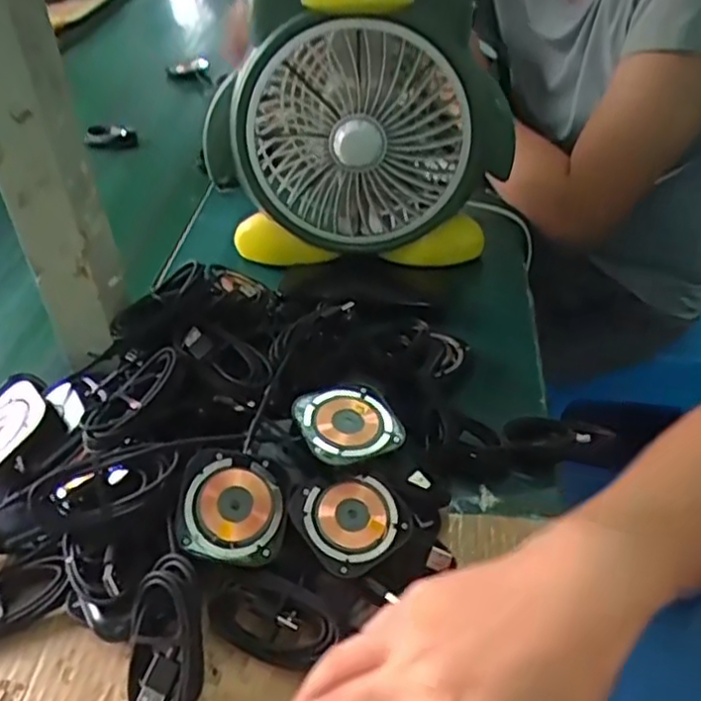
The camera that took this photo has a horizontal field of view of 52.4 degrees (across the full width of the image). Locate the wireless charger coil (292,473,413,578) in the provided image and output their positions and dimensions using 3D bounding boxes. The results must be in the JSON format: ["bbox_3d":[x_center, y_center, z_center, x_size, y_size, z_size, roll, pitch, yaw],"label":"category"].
[{"bbox_3d":[0.000,0.096,0.410,0.056,0.013,0.057,4,55,-5],"label":"wireless charger coil"}]

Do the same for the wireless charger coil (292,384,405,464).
[{"bbox_3d":[-0.003,0.042,0.439,0.059,0.010,0.062,4,45,-4],"label":"wireless charger coil"}]

